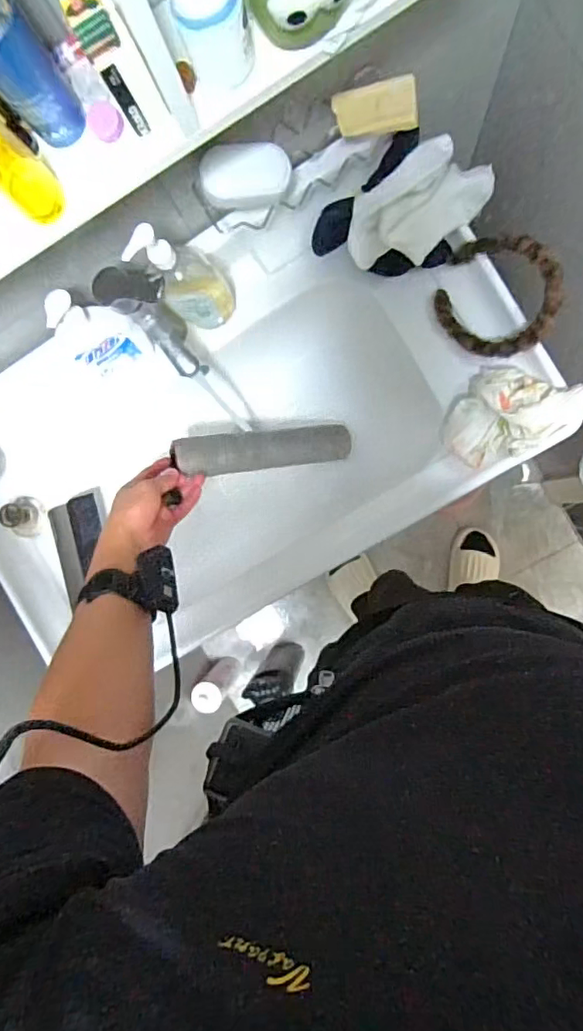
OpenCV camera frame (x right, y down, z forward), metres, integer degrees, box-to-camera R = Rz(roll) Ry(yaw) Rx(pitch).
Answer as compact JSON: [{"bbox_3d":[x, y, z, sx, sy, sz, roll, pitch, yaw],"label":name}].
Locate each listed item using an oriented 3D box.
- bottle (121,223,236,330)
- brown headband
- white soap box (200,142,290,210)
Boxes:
[{"bbox_3d":[-0.122,-0.292,0.667,0.087,0.247,0.063,-42,89,8],"label":"bottle"},{"bbox_3d":[0.257,-0.275,0.684,0.156,0.022,0.139,16,110,39],"label":"brown headband"},{"bbox_3d":[-0.050,-0.374,0.595,0.098,0.046,0.053,4,92,7],"label":"white soap box"}]

